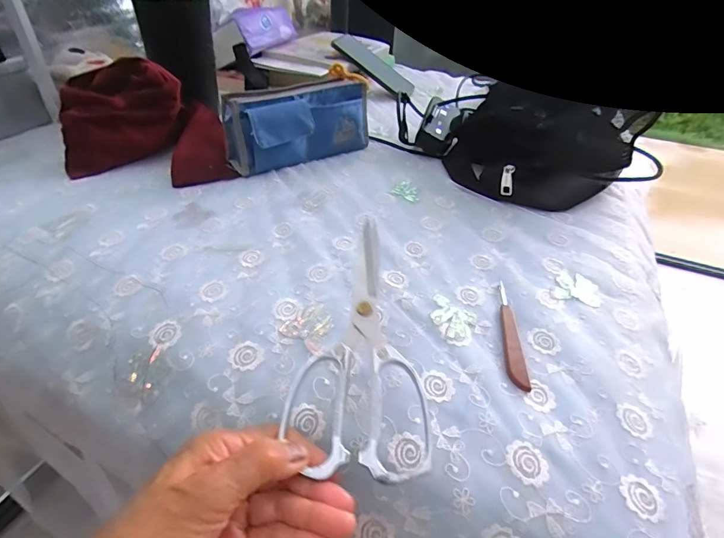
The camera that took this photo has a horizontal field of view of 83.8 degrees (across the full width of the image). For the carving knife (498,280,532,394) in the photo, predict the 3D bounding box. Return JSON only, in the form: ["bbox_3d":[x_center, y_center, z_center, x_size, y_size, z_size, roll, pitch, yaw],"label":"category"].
[{"bbox_3d":[0.116,0.048,0.323,0.016,0.006,0.108,5,40,1],"label":"carving knife"}]

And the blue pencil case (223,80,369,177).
[{"bbox_3d":[-0.074,-0.183,0.515,0.190,0.088,0.054,-24,48,-29],"label":"blue pencil case"}]

